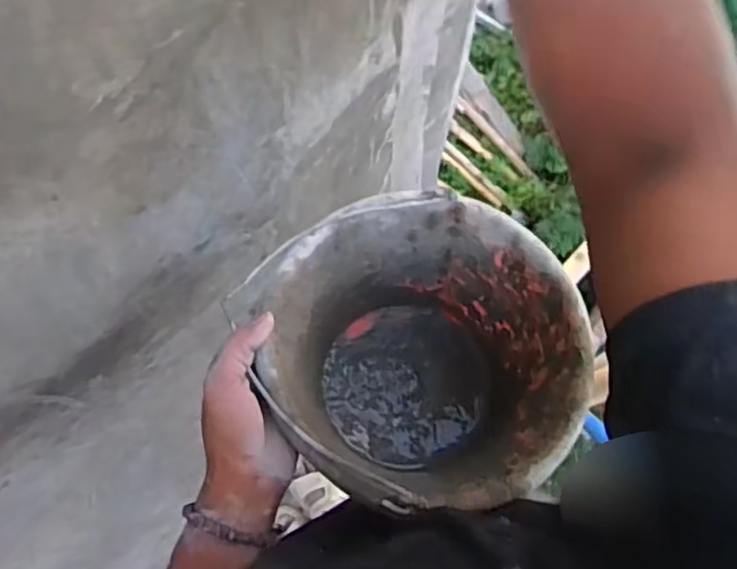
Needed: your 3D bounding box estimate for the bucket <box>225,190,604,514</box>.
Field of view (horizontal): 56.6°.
[{"bbox_3d":[0.042,0.064,0.573,0.227,0.168,0.234,0,72,0],"label":"bucket"}]

